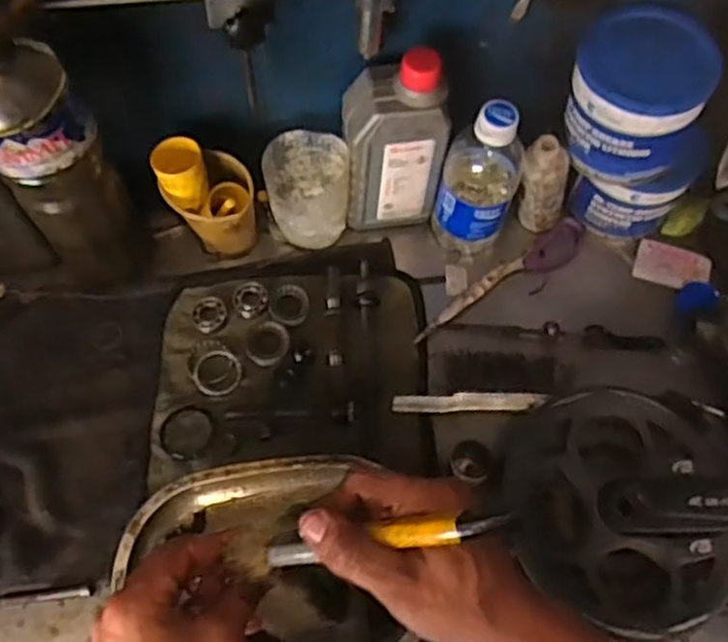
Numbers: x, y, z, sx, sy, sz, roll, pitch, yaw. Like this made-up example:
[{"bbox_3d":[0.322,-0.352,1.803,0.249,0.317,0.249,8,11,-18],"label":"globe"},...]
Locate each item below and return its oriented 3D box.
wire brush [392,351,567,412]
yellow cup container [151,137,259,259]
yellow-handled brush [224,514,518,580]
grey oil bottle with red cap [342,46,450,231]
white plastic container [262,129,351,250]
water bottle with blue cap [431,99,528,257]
[{"bbox_3d":[0.098,0.048,0.610,0.140,0.025,0.051,0,62,-1],"label":"wire brush"},{"bbox_3d":[-0.130,-0.099,0.627,0.071,0.110,0.059,-16,64,-9],"label":"yellow cup container"},{"bbox_3d":[-0.003,0.115,0.398,0.169,0.013,0.028,-17,60,24],"label":"yellow-handled brush"},{"bbox_3d":[0.025,-0.148,0.620,0.078,0.173,0.052,-3,62,-3],"label":"grey oil bottle with red cap"},{"bbox_3d":[-0.046,-0.113,0.647,0.064,0.087,0.068,0,62,-1],"label":"white plastic container"},{"bbox_3d":[0.098,-0.118,0.623,0.065,0.166,0.060,0,62,-1],"label":"water bottle with blue cap"}]

